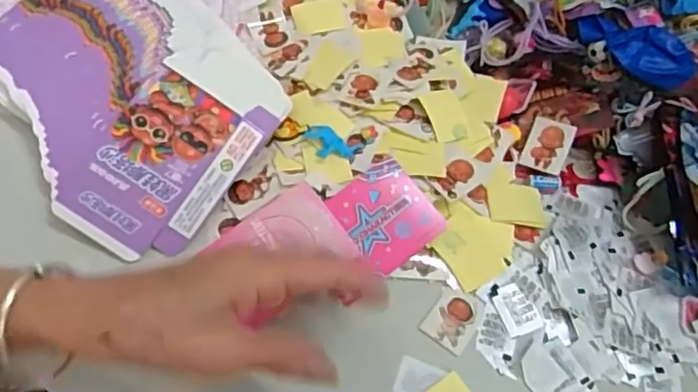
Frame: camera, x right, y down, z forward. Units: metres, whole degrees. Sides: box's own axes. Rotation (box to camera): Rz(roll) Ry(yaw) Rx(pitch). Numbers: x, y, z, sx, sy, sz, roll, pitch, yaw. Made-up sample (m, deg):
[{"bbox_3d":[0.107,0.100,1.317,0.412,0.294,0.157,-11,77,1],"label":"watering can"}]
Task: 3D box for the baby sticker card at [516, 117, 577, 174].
[{"bbox_3d":[0.146,-0.037,0.456,0.033,0.004,0.040,18,80,25],"label":"baby sticker card"}]

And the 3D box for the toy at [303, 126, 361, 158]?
[{"bbox_3d":[-0.014,-0.036,0.427,0.039,0.007,0.022,25,67,12],"label":"toy"}]

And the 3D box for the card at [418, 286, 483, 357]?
[{"bbox_3d":[0.069,0.080,0.397,0.031,0.004,0.039,33,62,12],"label":"card"}]

